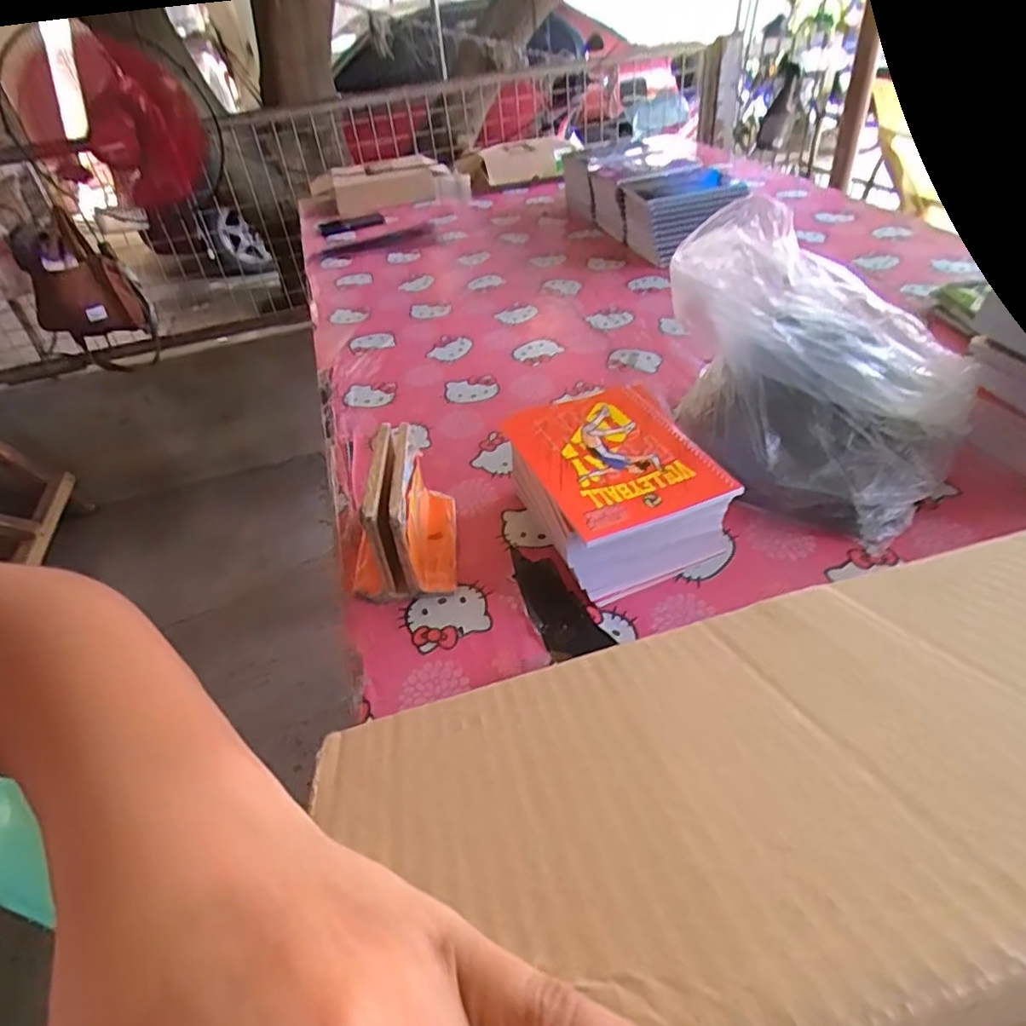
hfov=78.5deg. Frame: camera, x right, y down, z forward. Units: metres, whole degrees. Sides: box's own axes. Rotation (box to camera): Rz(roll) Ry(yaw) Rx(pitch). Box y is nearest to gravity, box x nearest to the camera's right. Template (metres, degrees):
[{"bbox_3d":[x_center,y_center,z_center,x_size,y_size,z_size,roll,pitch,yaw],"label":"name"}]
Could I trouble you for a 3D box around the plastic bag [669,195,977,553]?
[{"bbox_3d":[0.328,-0.159,0.648,0.249,0.238,0.259,-10,40,-3],"label":"plastic bag"}]

